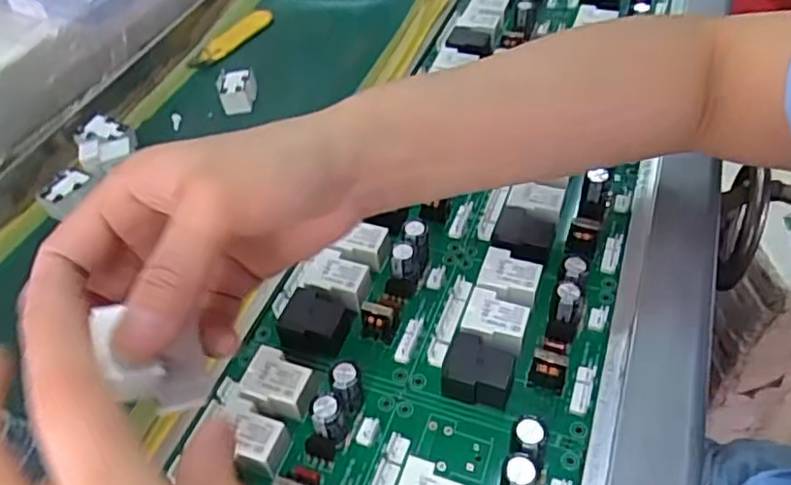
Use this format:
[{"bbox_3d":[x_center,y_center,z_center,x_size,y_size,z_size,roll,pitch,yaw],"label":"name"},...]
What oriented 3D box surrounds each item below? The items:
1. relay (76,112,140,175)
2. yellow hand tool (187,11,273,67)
[{"bbox_3d":[-0.202,-0.069,0.446,0.038,0.019,0.056,-24,51,-17],"label":"relay"},{"bbox_3d":[-0.142,-0.181,0.558,0.019,0.011,0.090,23,53,23],"label":"yellow hand tool"}]

